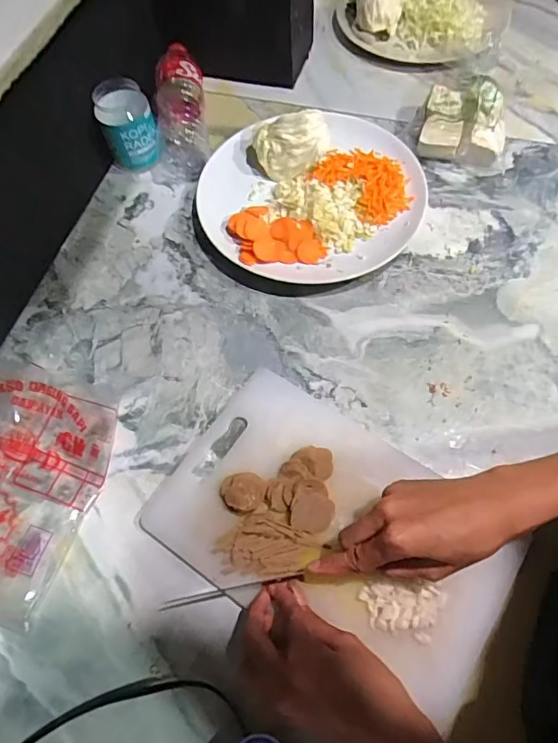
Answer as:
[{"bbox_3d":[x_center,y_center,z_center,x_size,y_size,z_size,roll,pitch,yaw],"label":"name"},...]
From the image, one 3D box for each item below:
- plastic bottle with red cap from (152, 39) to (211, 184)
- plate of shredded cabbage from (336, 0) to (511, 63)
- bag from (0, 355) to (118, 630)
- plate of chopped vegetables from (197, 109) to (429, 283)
[{"bbox_3d":[-0.132,-0.342,0.636,0.072,0.068,0.193,-7,64,-1],"label":"plastic bottle with red cap"},{"bbox_3d":[0.209,-0.536,0.700,0.230,0.087,0.168,15,66,9],"label":"plate of shredded cabbage"},{"bbox_3d":[-0.262,0.095,0.454,0.172,0.040,0.214,16,66,10],"label":"bag"},{"bbox_3d":[0.041,-0.222,0.572,0.273,0.072,0.231,-39,69,-15],"label":"plate of chopped vegetables"}]

